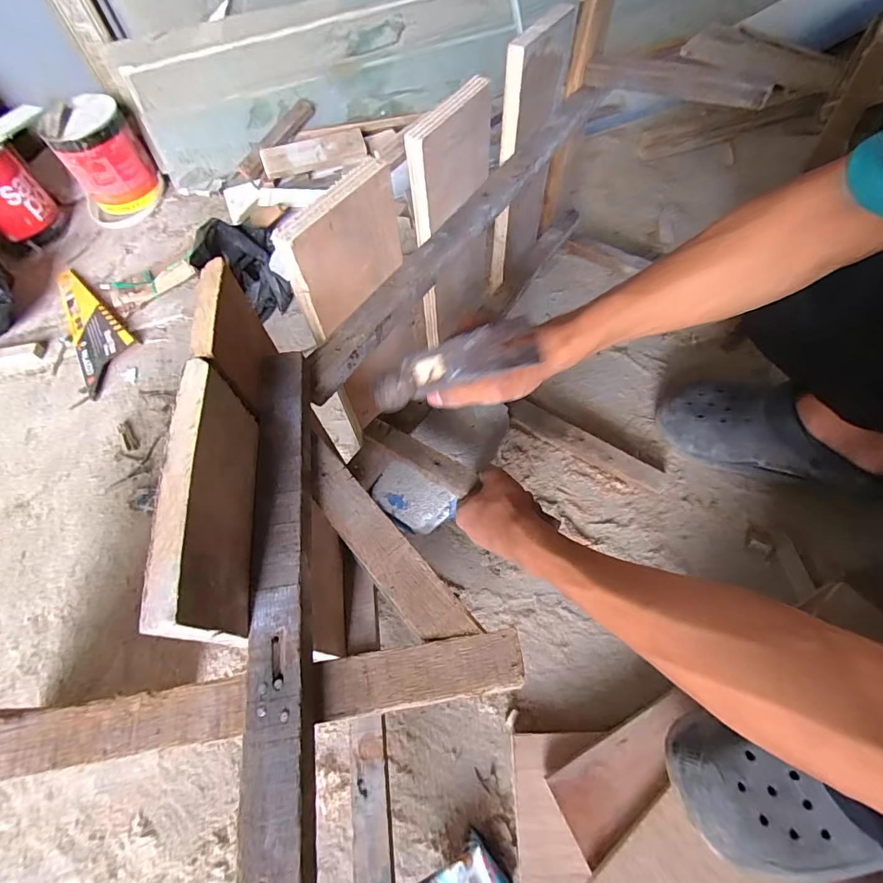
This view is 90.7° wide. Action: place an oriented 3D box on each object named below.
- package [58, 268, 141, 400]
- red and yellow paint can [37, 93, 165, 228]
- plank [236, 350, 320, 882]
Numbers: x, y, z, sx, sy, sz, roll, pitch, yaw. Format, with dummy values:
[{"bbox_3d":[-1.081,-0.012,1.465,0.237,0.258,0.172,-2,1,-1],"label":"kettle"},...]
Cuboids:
[{"bbox_3d":[-0.612,-0.211,0.771,0.096,0.018,0.323,-32,64,-14],"label":"package"},{"bbox_3d":[-0.683,-0.568,0.887,0.166,0.171,0.151,-34,64,-15],"label":"red and yellow paint can"},{"bbox_3d":[-0.083,0.123,0.229,0.032,0.014,0.420,-9,60,-2],"label":"plank"}]

